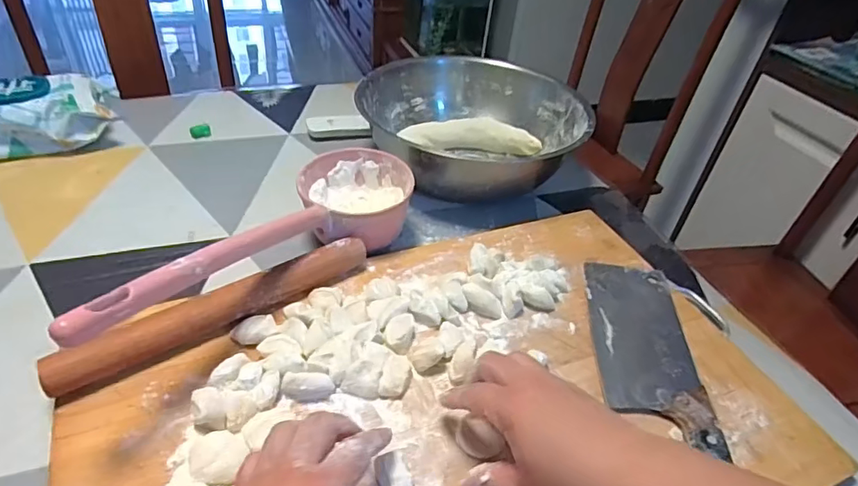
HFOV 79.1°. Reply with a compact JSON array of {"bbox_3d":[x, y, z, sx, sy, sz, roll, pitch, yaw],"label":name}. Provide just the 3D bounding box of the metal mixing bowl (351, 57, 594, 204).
[{"bbox_3d":[0.053,-0.164,0.695,0.264,0.090,0.265,-22,48,-30],"label":"metal mixing bowl"}]

